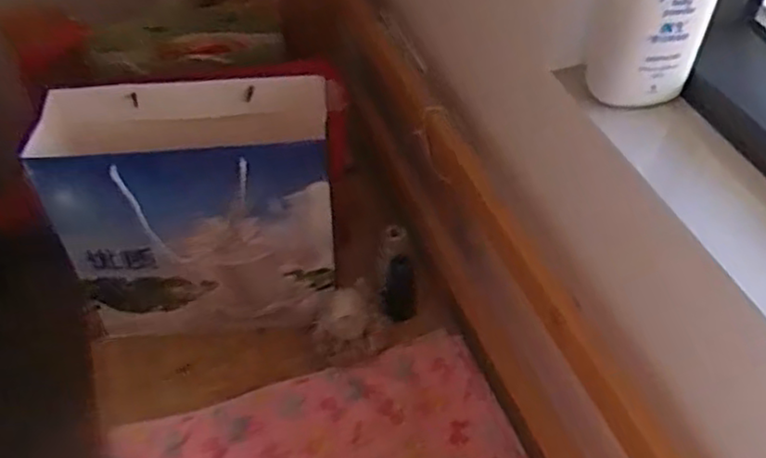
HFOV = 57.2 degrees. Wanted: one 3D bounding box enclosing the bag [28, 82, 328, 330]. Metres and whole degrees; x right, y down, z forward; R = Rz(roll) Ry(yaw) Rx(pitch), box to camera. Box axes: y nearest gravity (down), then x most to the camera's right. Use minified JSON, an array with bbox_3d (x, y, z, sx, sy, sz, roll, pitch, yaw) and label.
[{"bbox_3d":[-0.240,-0.012,0.922,0.335,0.325,0.144,-4,48,-4],"label":"bag"}]

